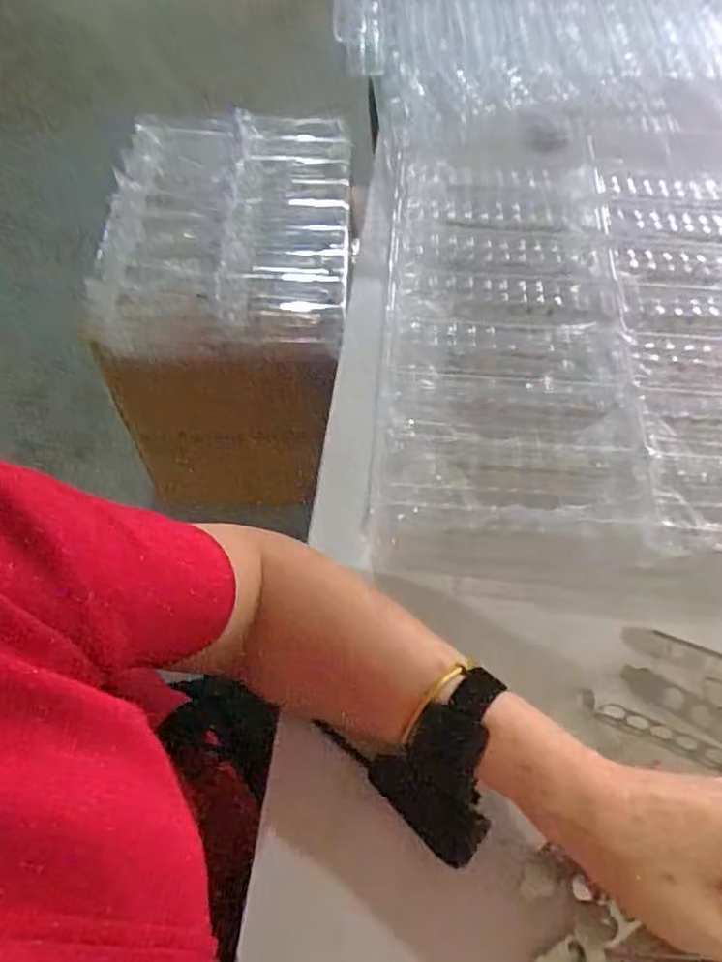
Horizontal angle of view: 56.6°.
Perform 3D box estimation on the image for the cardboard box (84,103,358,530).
[{"bbox_3d":[-0.182,-0.286,1.031,0.332,0.328,0.401,7,59,3],"label":"cardboard box"}]

